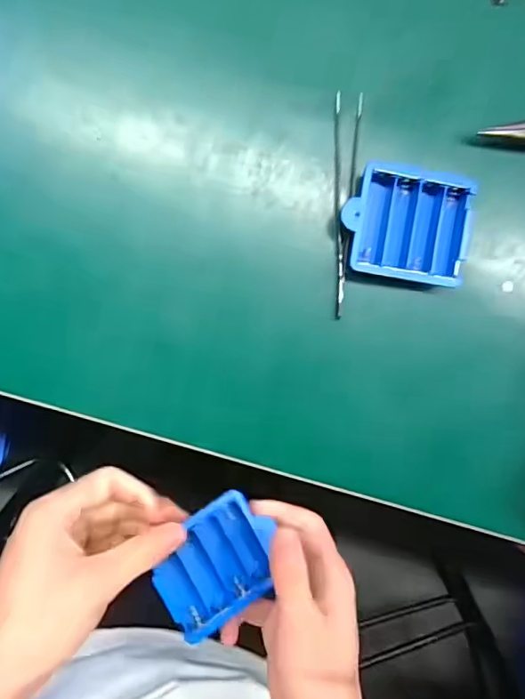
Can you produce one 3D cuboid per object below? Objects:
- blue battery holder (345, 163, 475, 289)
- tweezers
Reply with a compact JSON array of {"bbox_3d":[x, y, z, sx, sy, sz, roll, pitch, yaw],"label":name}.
[{"bbox_3d":[0.087,-0.075,0.326,0.075,0.020,0.065,7,95,-4],"label":"blue battery holder"},{"bbox_3d":[0.050,-0.087,0.330,0.016,0.006,0.133,2,95,-4],"label":"tweezers"}]

